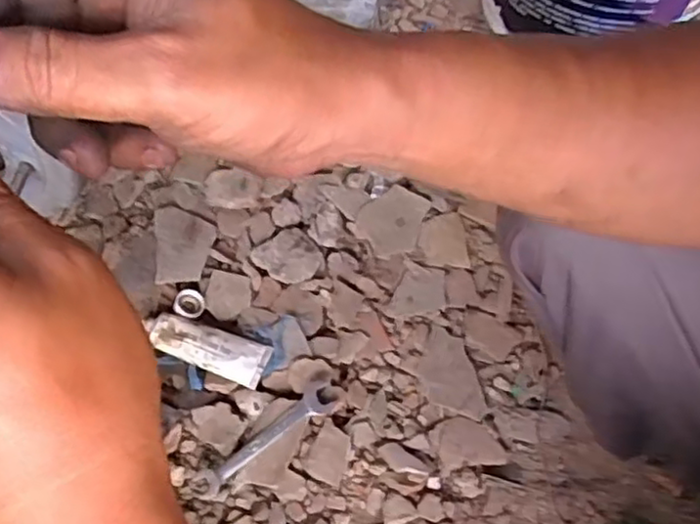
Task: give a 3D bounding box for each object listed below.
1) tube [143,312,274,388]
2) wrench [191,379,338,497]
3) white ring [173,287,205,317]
[{"bbox_3d":[-0.139,0.081,0.664,0.120,0.022,0.042,19,66,8],"label":"tube"},{"bbox_3d":[-0.081,0.164,0.638,0.149,0.016,0.028,-33,69,-15],"label":"wrench"},{"bbox_3d":[-0.160,0.041,0.686,0.029,0.009,0.030,0,65,0],"label":"white ring"}]

